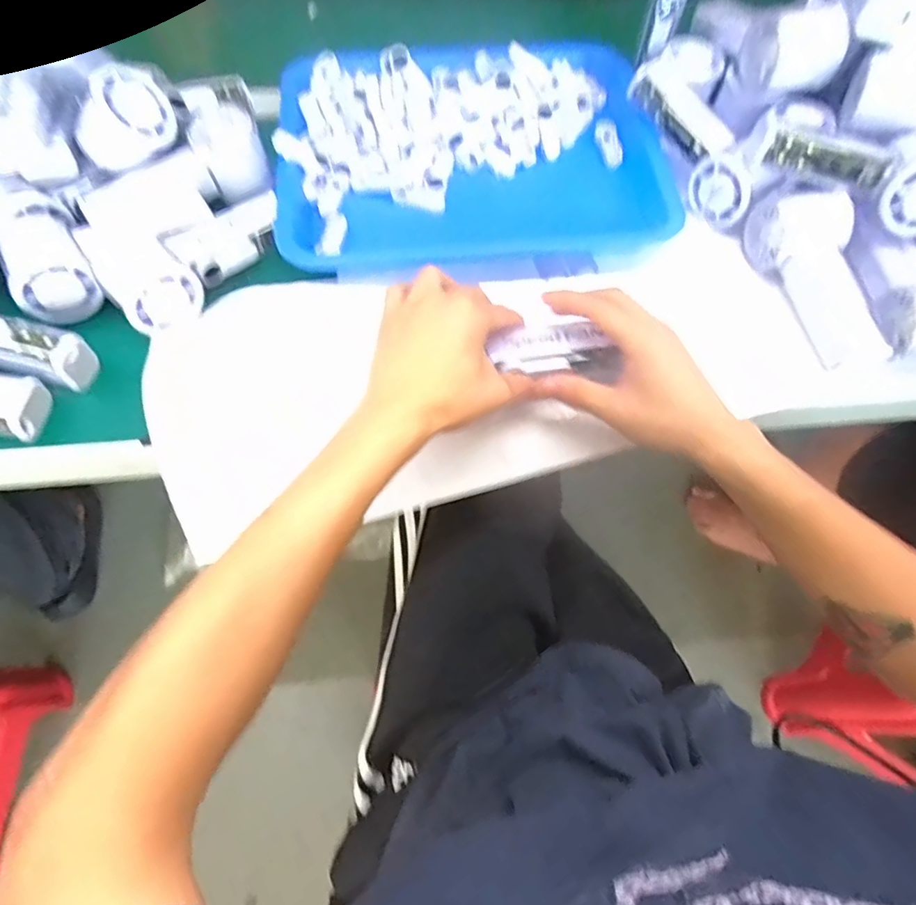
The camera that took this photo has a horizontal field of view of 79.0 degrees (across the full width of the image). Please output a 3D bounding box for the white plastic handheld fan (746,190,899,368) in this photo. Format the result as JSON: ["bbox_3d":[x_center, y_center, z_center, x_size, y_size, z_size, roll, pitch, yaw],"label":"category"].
[{"bbox_3d":[0.287,-0.134,0.439,0.055,0.056,0.148,-19,79,-10],"label":"white plastic handheld fan"}]

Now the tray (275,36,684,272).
[{"bbox_3d":[0.008,-0.266,0.501,0.327,0.051,0.250,-7,65,-5],"label":"tray"}]

